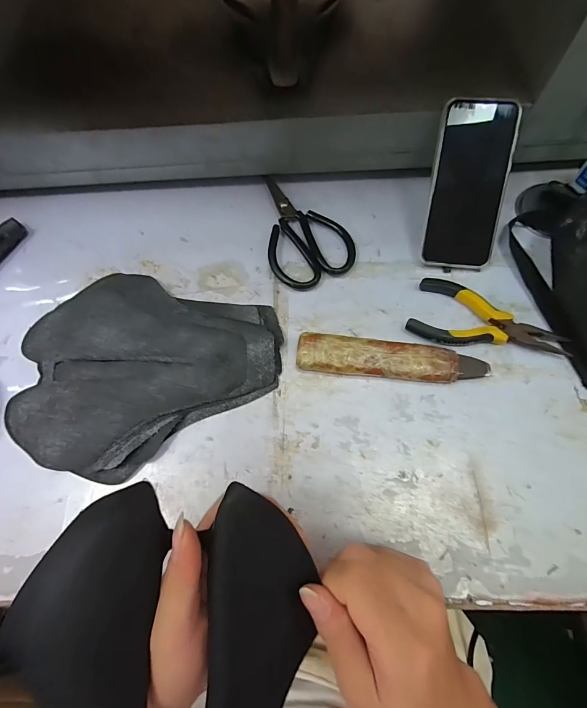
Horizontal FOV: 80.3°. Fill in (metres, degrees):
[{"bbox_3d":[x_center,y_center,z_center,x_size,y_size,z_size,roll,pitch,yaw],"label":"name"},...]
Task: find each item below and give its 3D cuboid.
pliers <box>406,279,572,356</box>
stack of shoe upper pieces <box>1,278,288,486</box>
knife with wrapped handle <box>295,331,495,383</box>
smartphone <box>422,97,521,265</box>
[{"bbox_3d":[0.203,-0.029,0.367,0.150,0.017,0.068,21,71,9],"label":"pliers"},{"bbox_3d":[-0.159,0.020,0.364,0.263,0.017,0.211,16,70,7],"label":"stack of shoe upper pieces"},{"bbox_3d":[0.098,0.007,0.357,0.186,0.019,0.038,6,69,4],"label":"knife with wrapped handle"},{"bbox_3d":[0.190,-0.181,0.377,0.078,0.013,0.166,5,106,3],"label":"smartphone"}]

